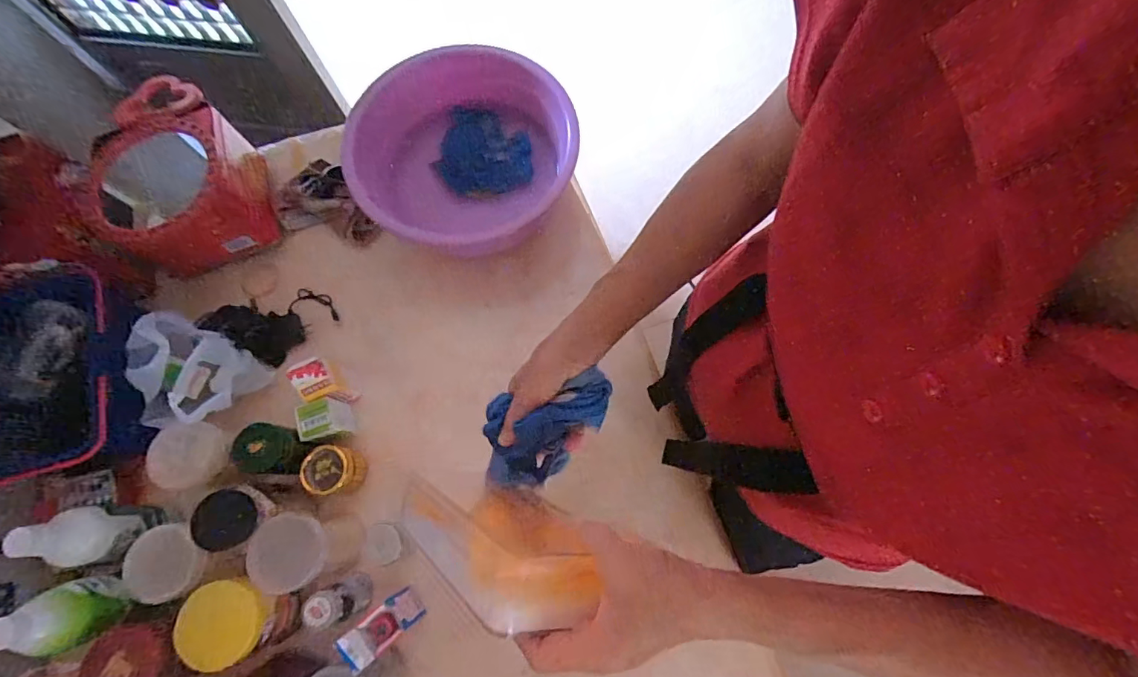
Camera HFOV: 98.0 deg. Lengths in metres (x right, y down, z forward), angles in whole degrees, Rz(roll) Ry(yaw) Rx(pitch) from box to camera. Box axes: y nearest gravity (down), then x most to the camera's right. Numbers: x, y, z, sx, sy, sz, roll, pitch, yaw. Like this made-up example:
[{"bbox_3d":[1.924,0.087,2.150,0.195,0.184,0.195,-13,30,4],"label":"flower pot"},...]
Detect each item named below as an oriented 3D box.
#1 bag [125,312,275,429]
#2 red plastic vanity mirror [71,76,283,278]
[{"bbox_3d":[-0.492,0.054,0.650,0.149,0.123,0.129,23,75,8],"label":"bag"},{"bbox_3d":[-0.572,-0.231,0.733,0.205,0.154,0.212,-30,74,-8],"label":"red plastic vanity mirror"}]

